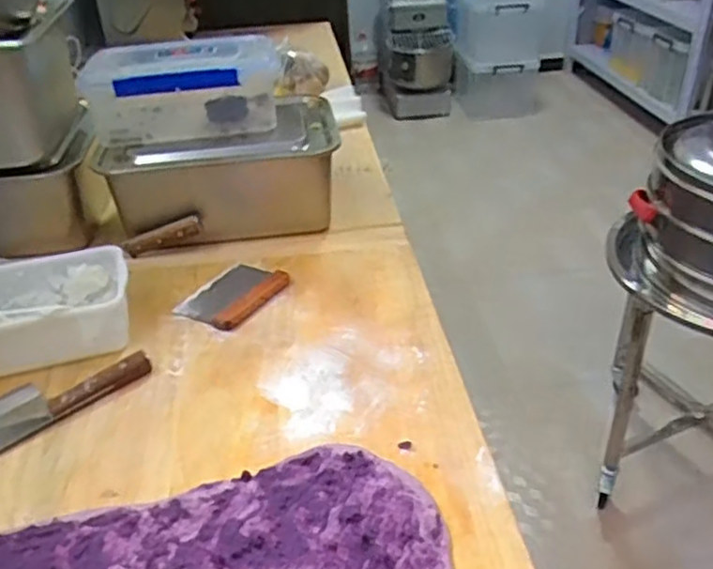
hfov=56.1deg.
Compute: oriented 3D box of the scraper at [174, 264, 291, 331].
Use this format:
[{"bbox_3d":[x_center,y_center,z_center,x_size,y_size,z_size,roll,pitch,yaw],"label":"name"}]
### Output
[{"bbox_3d":[-0.177,0.011,0.973,0.111,0.017,0.153,20,40,31],"label":"scraper"}]

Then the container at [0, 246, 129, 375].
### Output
[{"bbox_3d":[-0.418,0.036,0.881,0.232,0.083,0.151,-10,34,-10],"label":"container"}]

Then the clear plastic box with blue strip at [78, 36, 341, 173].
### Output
[{"bbox_3d":[-0.241,-0.307,1.102,0.391,0.145,0.256,-6,34,-4],"label":"clear plastic box with blue strip"}]

